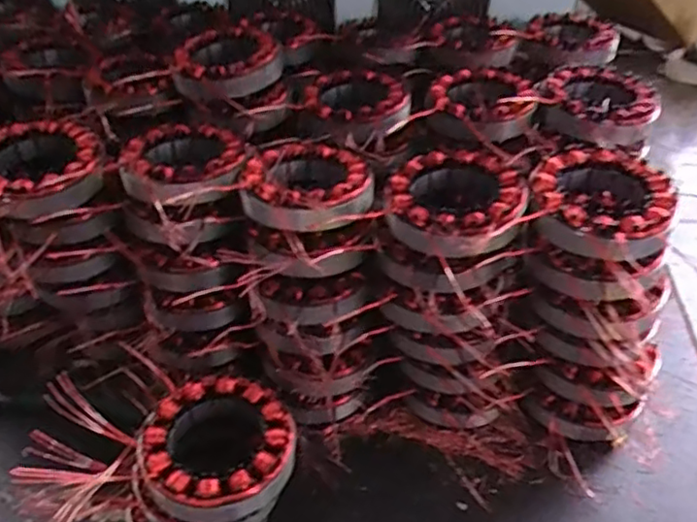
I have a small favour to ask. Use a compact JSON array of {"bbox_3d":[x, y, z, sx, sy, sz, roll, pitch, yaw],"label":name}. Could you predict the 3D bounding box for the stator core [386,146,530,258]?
[{"bbox_3d":[0.067,-0.032,0.410,0.087,0.038,0.099,15,42,16],"label":"stator core"}]

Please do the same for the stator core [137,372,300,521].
[{"bbox_3d":[-0.078,0.111,0.381,0.086,0.033,0.084,1,40,0],"label":"stator core"}]

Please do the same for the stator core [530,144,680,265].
[{"bbox_3d":[0.158,-0.033,0.401,0.082,0.035,0.095,26,46,27],"label":"stator core"}]

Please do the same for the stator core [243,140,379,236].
[{"bbox_3d":[-0.027,-0.051,0.429,0.086,0.027,0.097,15,42,16],"label":"stator core"}]

